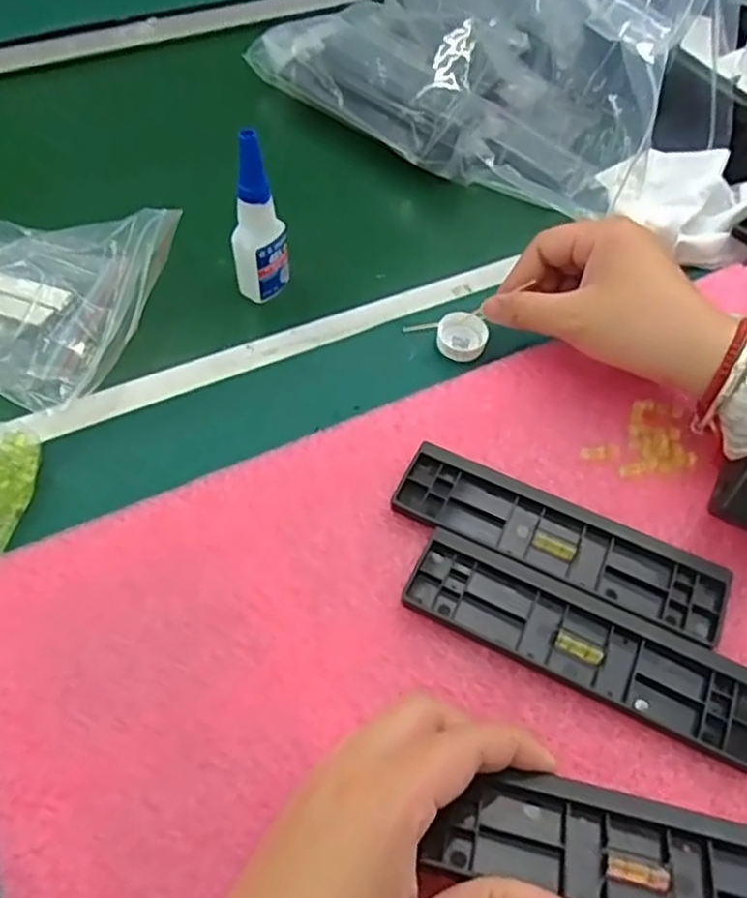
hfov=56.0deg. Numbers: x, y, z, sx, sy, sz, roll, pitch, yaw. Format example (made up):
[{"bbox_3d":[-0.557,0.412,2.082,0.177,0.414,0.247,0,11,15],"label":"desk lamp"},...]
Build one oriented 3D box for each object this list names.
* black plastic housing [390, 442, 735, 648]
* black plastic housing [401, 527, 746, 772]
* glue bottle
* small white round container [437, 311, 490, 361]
[{"bbox_3d":[0.089,0.044,0.339,0.158,0.010,0.043,24,59,10],"label":"black plastic housing"},{"bbox_3d":[0.093,0.085,0.312,0.158,0.011,0.042,24,59,10],"label":"black plastic housing"},{"bbox_3d":[-0.071,-0.136,0.434,0.034,0.119,0.016,-35,66,-23],"label":"glue bottle"},{"bbox_3d":[0.055,-0.069,0.437,0.031,0.015,0.031,2,57,-4],"label":"small white round container"}]

